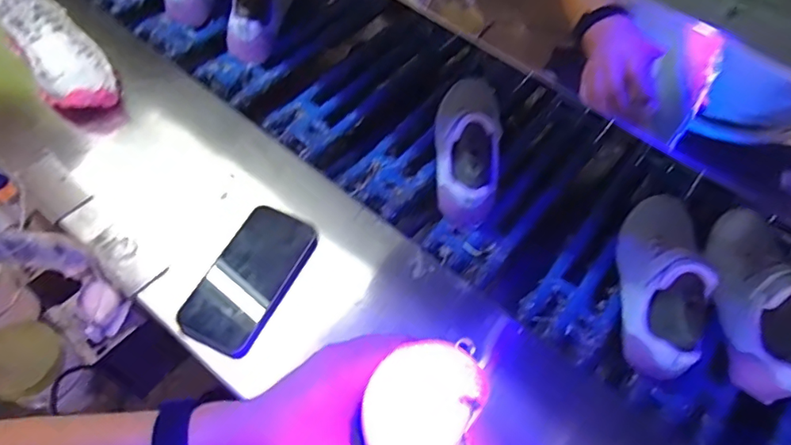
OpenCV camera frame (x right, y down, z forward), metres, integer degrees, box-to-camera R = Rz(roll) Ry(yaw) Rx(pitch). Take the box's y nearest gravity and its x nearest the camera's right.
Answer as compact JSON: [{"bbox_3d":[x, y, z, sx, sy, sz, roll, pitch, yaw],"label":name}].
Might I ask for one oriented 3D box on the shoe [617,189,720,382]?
[{"bbox_3d":[0.305,0.060,0.596,0.081,0.098,0.236,16,54,6],"label":"shoe"}]

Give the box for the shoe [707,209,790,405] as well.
[{"bbox_3d":[0.407,0.086,0.587,0.075,0.098,0.221,10,54,2],"label":"shoe"}]

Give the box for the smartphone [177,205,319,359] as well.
[{"bbox_3d":[-0.151,0.054,0.544,0.081,0.016,0.156,21,55,10],"label":"smartphone"}]

